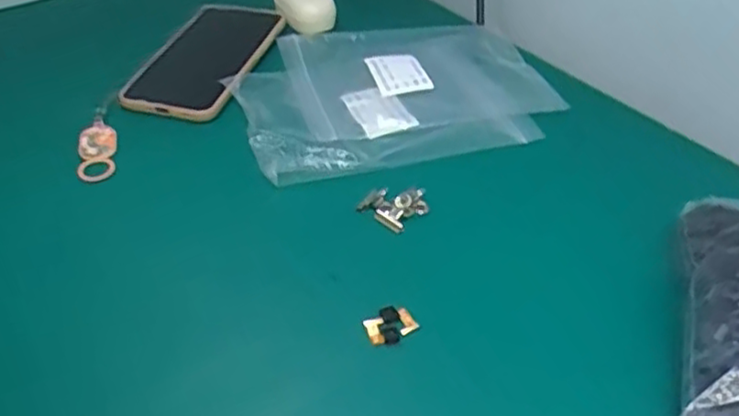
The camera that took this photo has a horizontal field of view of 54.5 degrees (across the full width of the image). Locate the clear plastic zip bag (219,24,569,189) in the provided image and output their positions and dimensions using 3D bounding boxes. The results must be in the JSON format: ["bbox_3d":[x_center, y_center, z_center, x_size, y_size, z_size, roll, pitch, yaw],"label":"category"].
[{"bbox_3d":[0.015,-0.090,0.552,0.228,0.017,0.177,-11,42,-13],"label":"clear plastic zip bag"}]

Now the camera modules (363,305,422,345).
[{"bbox_3d":[0.011,0.062,0.377,0.026,0.005,0.020,-27,48,-29],"label":"camera modules"}]

